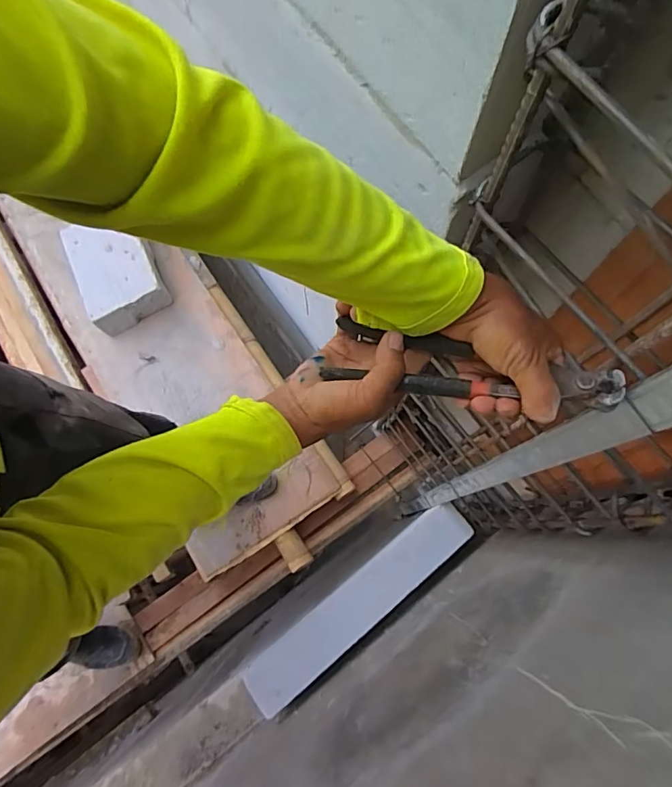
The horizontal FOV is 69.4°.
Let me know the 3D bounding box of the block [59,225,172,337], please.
[{"bbox_3d":[-0.616,-0.348,1.349,0.215,0.143,0.311,-23,75,-6],"label":"block"}]

